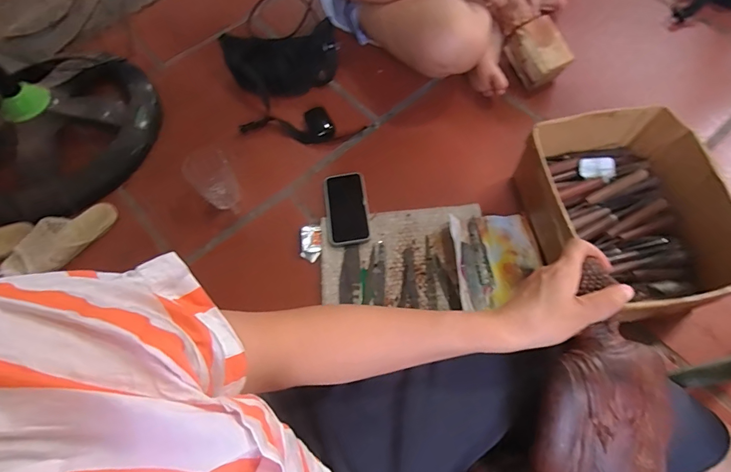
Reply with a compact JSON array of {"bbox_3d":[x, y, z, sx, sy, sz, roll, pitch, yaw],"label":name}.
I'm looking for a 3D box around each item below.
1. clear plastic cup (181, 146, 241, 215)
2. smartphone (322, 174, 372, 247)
[{"bbox_3d":[-0.286,-0.100,0.783,0.079,0.119,0.082,-25,66,-8],"label":"clear plastic cup"},{"bbox_3d":[-0.037,-0.053,0.796,0.082,0.011,0.156,-7,64,0],"label":"smartphone"}]

